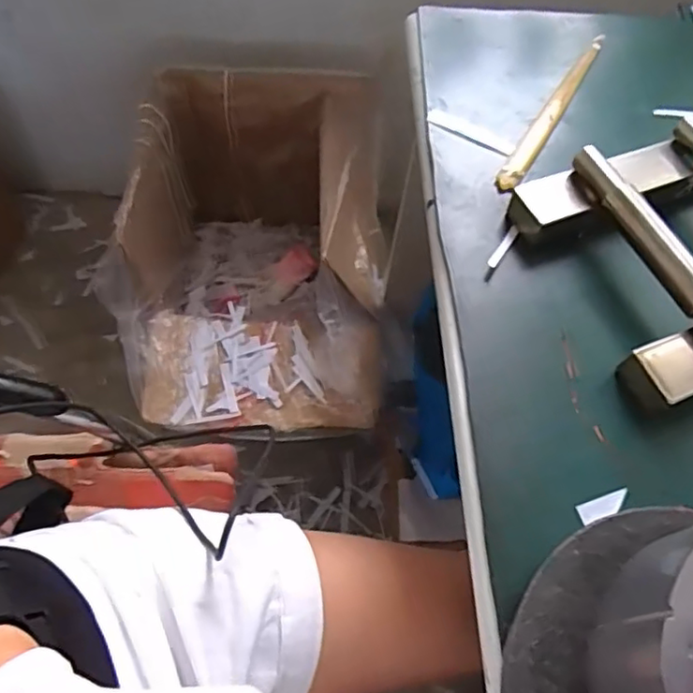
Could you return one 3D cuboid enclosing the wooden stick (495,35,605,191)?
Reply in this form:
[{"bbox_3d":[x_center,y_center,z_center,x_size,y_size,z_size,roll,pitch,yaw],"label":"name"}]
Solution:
[{"bbox_3d":[0.171,-0.197,0.511,0.017,0.009,0.204,29,63,12],"label":"wooden stick"}]

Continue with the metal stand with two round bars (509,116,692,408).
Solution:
[{"bbox_3d":[0.243,-0.070,0.425,0.197,0.049,0.184,-18,64,-13],"label":"metal stand with two round bars"}]

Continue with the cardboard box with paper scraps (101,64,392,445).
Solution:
[{"bbox_3d":[-0.149,-0.125,0.995,0.369,0.332,0.532,5,61,-1],"label":"cardboard box with paper scraps"}]

